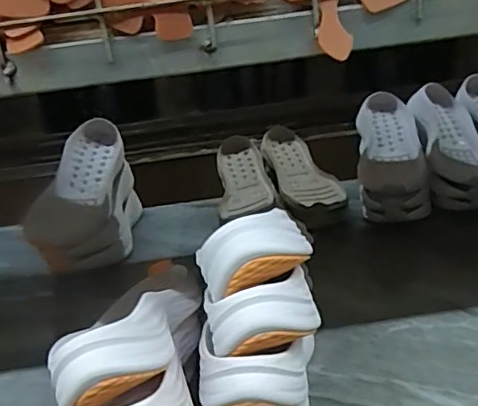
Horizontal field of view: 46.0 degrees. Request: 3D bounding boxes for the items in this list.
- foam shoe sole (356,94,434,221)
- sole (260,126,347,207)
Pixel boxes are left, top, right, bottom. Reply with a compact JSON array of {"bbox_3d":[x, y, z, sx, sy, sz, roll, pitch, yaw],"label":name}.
[{"bbox_3d":[0.259,-0.085,0.963,0.110,0.086,0.288,0,46,9],"label":"foam shoe sole"},{"bbox_3d":[0.106,-0.064,1.006,0.104,0.052,0.255,-12,26,-12],"label":"sole"}]

